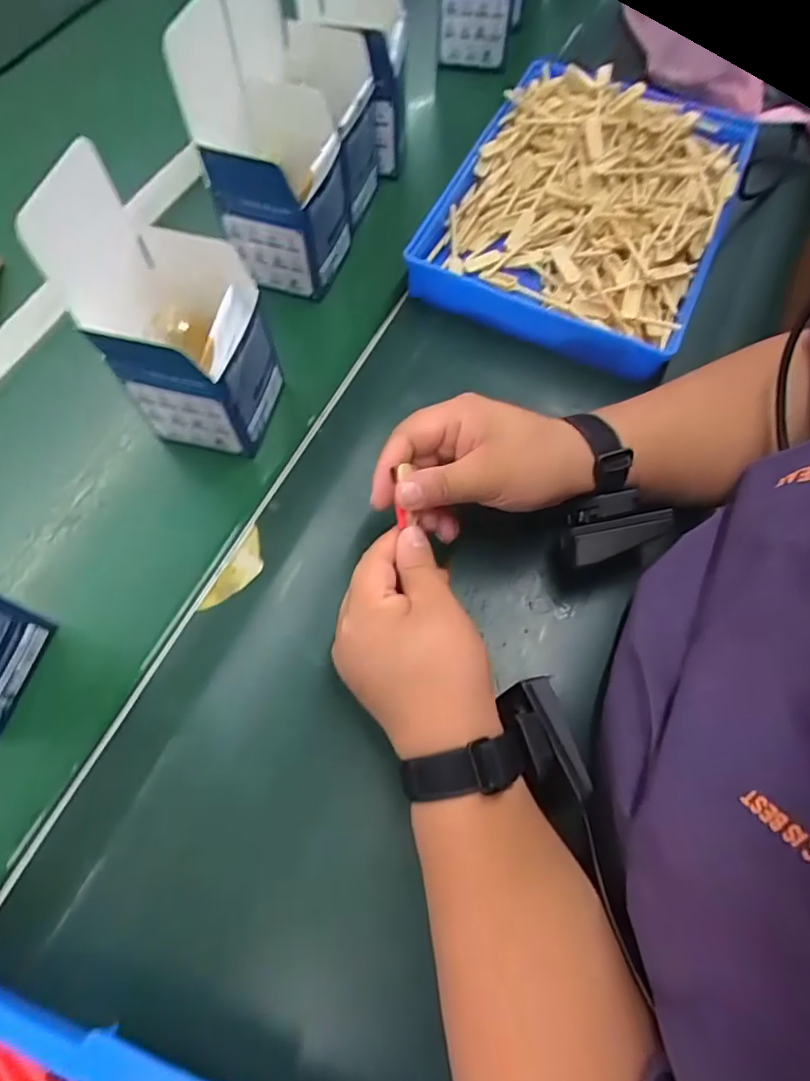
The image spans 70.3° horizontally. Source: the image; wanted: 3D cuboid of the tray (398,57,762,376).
[{"bbox_3d":[0.168,-0.313,0.524,0.231,0.040,0.319,23,71,10],"label":"tray"}]

